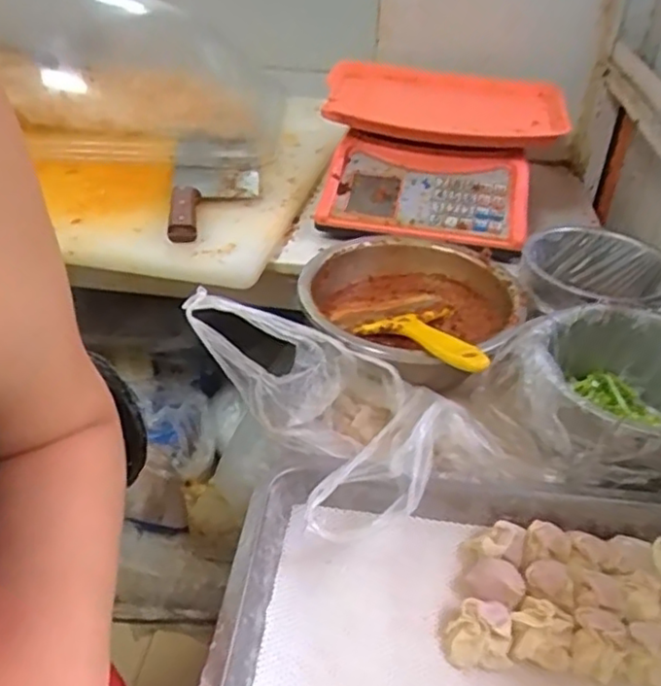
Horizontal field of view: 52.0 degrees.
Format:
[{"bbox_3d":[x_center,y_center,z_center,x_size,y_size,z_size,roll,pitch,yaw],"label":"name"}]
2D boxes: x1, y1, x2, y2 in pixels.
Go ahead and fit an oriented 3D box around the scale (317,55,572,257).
[{"bbox_3d":[0.131,-0.239,0.828,0.266,0.115,0.284,5,36,2],"label":"scale"}]

